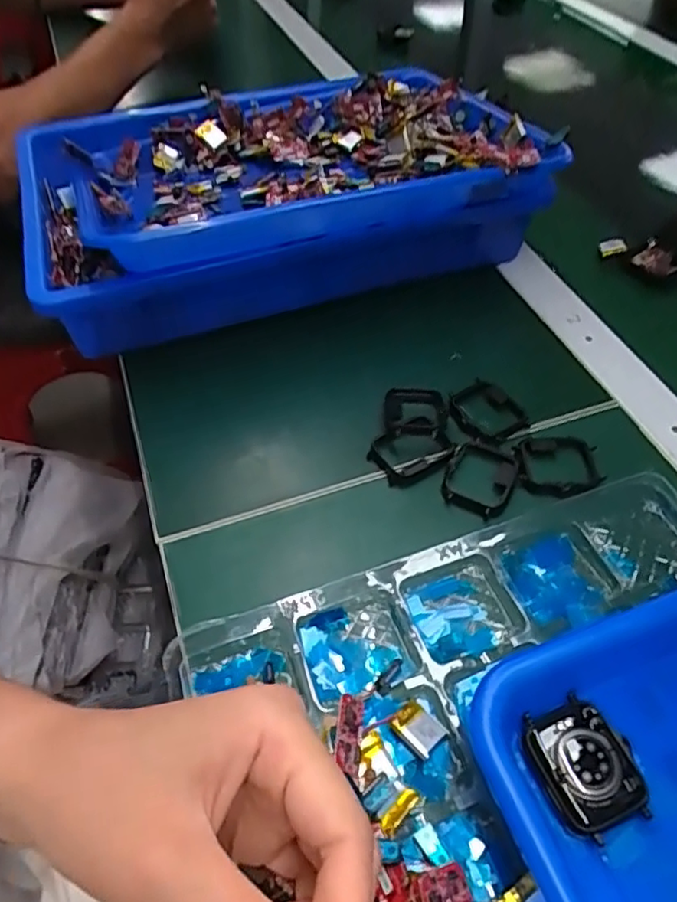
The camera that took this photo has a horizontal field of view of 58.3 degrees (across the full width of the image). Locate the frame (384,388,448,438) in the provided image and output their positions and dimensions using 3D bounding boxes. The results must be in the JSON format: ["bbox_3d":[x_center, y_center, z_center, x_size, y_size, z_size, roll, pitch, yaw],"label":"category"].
[{"bbox_3d":[0.047,-0.025,0.370,0.037,0.010,0.043,4,51,2],"label":"frame"}]

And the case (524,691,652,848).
[{"bbox_3d":[0.094,0.121,0.234,0.035,0.013,0.043,-15,53,-13],"label":"case"}]

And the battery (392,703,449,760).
[{"bbox_3d":[0.033,0.116,0.255,0.020,0.005,0.017,35,58,24],"label":"battery"}]

